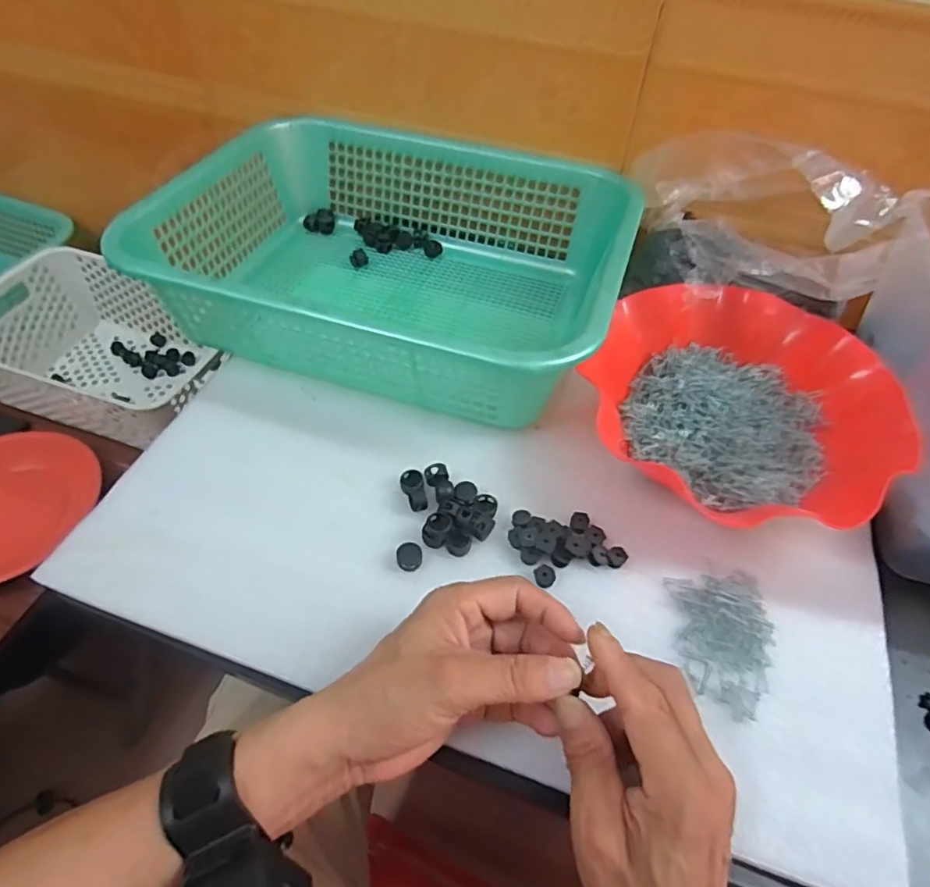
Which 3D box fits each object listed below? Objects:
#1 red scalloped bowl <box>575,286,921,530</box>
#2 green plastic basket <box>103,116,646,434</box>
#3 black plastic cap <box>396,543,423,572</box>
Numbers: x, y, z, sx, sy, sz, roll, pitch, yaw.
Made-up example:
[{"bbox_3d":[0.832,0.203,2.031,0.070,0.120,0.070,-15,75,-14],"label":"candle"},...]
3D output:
[{"bbox_3d":[0.206,-0.025,0.446,0.197,0.066,0.212,0,51,-1],"label":"red scalloped bowl"},{"bbox_3d":[-0.056,-0.166,0.536,0.384,0.103,0.284,18,53,13],"label":"green plastic basket"},{"bbox_3d":[-0.037,0.075,0.398,0.017,0.008,0.018,0,51,-1],"label":"black plastic cap"}]

